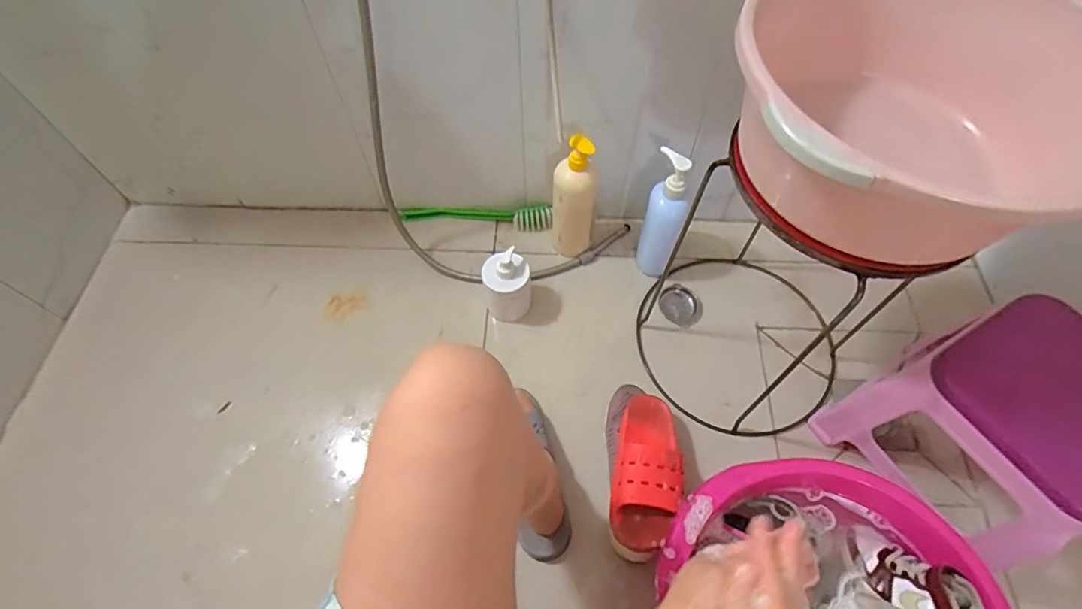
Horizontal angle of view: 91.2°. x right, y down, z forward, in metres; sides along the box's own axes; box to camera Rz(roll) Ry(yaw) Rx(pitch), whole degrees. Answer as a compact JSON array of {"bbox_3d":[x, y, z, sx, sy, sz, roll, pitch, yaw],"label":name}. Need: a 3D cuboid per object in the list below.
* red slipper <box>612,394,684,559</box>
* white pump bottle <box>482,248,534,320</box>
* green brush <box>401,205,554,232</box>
[{"bbox_3d":[0.158,0.224,0.766,0.089,0.066,0.236,12,42,6],"label":"red slipper"},{"bbox_3d":[-0.058,-0.029,0.945,0.079,0.137,0.070,-7,60,-5],"label":"white pump bottle"},{"bbox_3d":[-0.135,-0.183,1.095,0.312,0.047,0.041,2,60,0],"label":"green brush"}]

